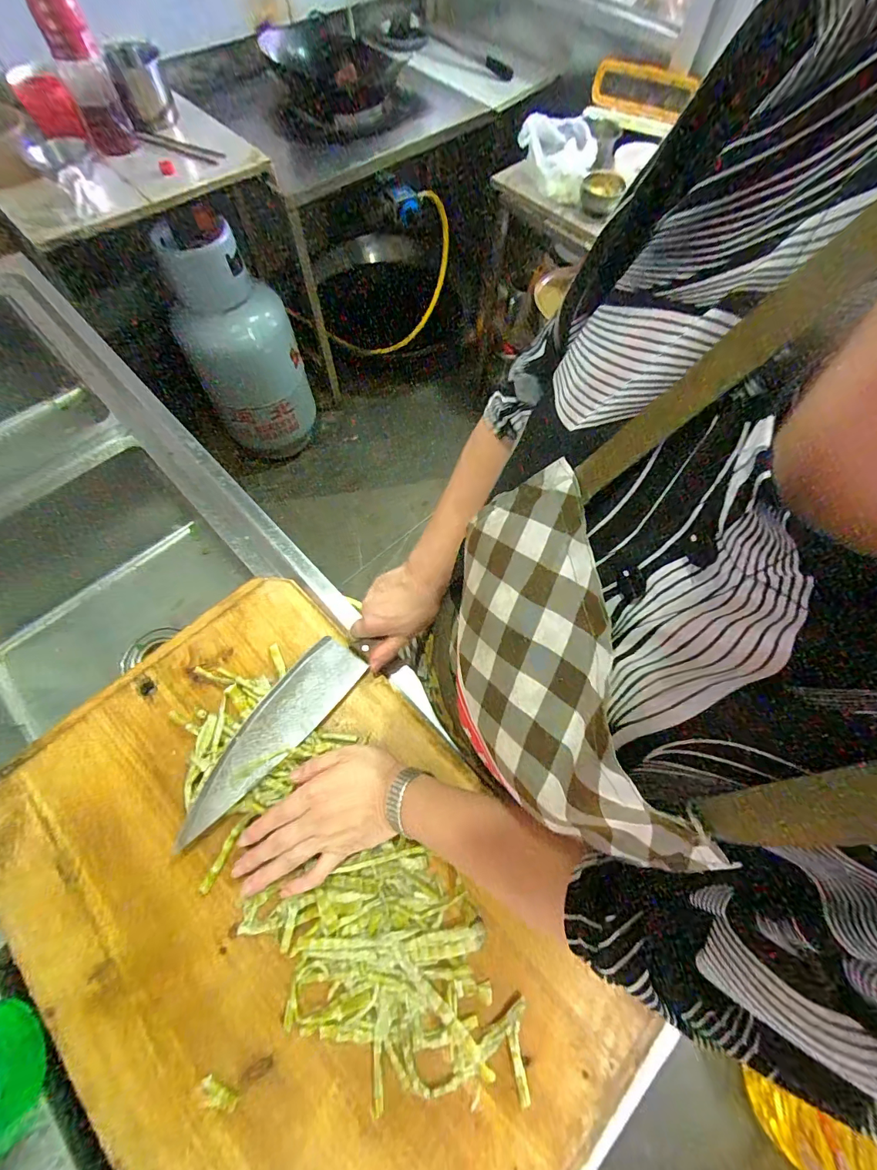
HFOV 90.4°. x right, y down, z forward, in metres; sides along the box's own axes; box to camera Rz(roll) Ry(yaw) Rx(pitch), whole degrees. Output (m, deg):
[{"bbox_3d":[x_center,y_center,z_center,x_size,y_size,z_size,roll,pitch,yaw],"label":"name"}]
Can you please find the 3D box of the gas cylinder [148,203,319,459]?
[{"bbox_3d":[-0.629,-0.760,1.416,0.319,0.602,0.301,-24,63,-9],"label":"gas cylinder"}]

